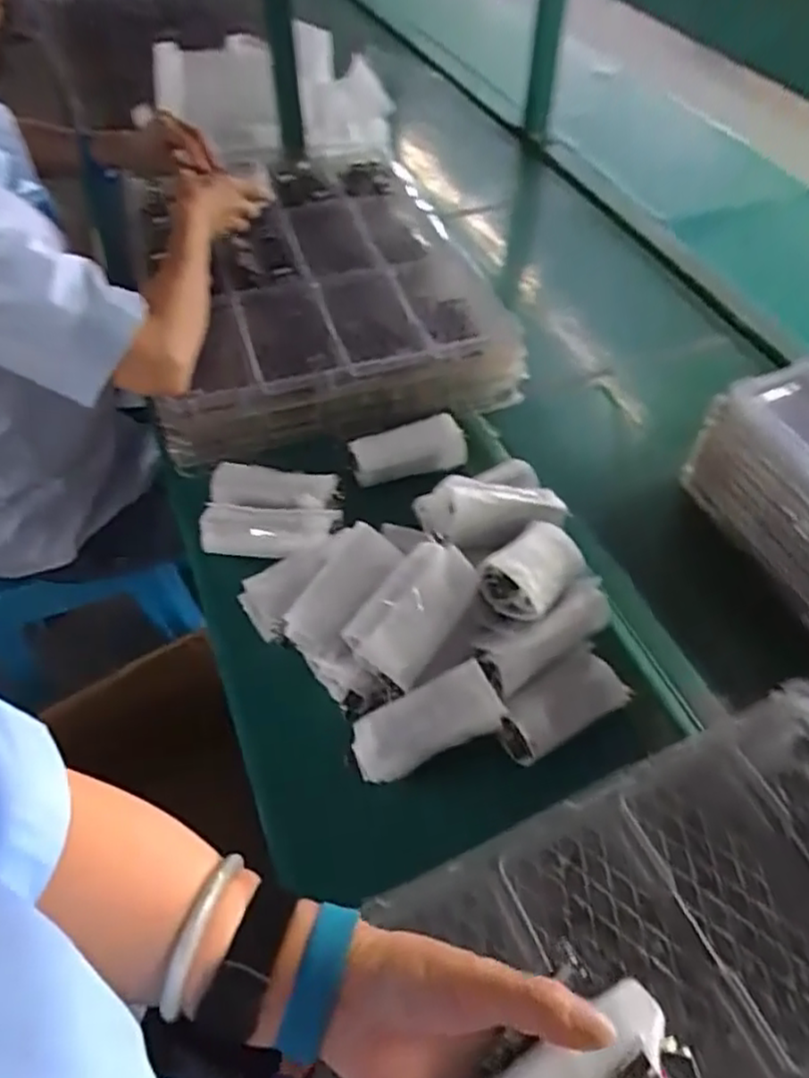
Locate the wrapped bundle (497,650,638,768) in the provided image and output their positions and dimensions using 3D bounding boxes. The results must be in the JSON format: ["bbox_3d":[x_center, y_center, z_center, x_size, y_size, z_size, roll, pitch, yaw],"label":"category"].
[{"bbox_3d":[0.128,0.133,0.563,0.118,0.032,0.054,-28,57,-19],"label":"wrapped bundle"}]

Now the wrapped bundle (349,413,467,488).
[{"bbox_3d":[0.004,-0.093,0.732,0.115,0.022,0.055,-18,86,-7],"label":"wrapped bundle"}]

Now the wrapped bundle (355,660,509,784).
[{"bbox_3d":[0.017,0.143,0.530,0.115,0.042,0.044,-29,55,3],"label":"wrapped bundle"}]

